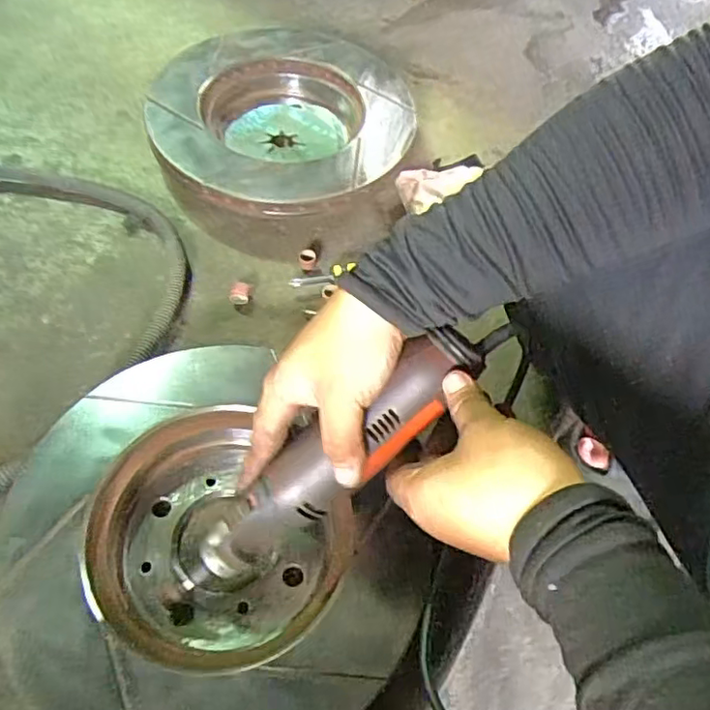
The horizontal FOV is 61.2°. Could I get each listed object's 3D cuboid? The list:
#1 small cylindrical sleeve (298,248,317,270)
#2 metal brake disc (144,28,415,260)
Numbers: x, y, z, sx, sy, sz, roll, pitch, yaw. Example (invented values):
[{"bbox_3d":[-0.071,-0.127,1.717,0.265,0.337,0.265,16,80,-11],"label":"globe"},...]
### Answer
[{"bbox_3d":[-0.042,-0.086,0.532,0.016,0.011,0.020,4,58,-2],"label":"small cylindrical sleeve"},{"bbox_3d":[-0.070,-0.222,0.593,0.251,0.049,0.274,3,58,-3],"label":"metal brake disc"}]

